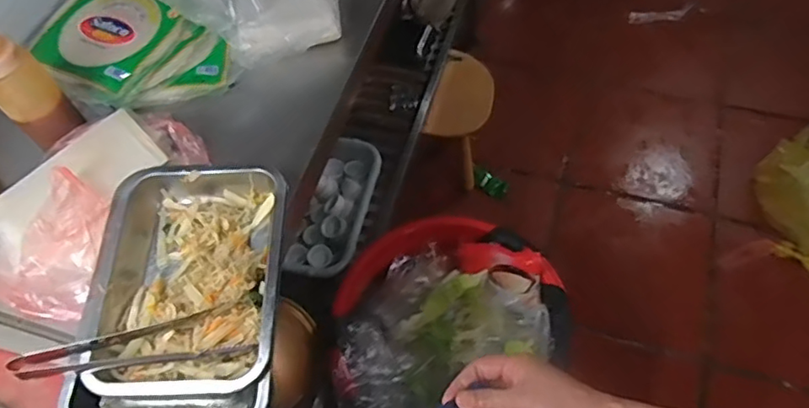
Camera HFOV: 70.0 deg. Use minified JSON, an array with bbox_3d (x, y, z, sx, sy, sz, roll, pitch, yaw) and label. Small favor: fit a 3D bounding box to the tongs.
[{"bbox_3d":[-0.270,0.143,0.581,0.217,0.035,0.051,-13,59,-4],"label":"tongs"}]

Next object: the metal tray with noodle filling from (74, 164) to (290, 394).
[{"bbox_3d":[-0.234,0.076,0.640,0.209,0.052,0.253,0,58,3],"label":"metal tray with noodle filling"}]

